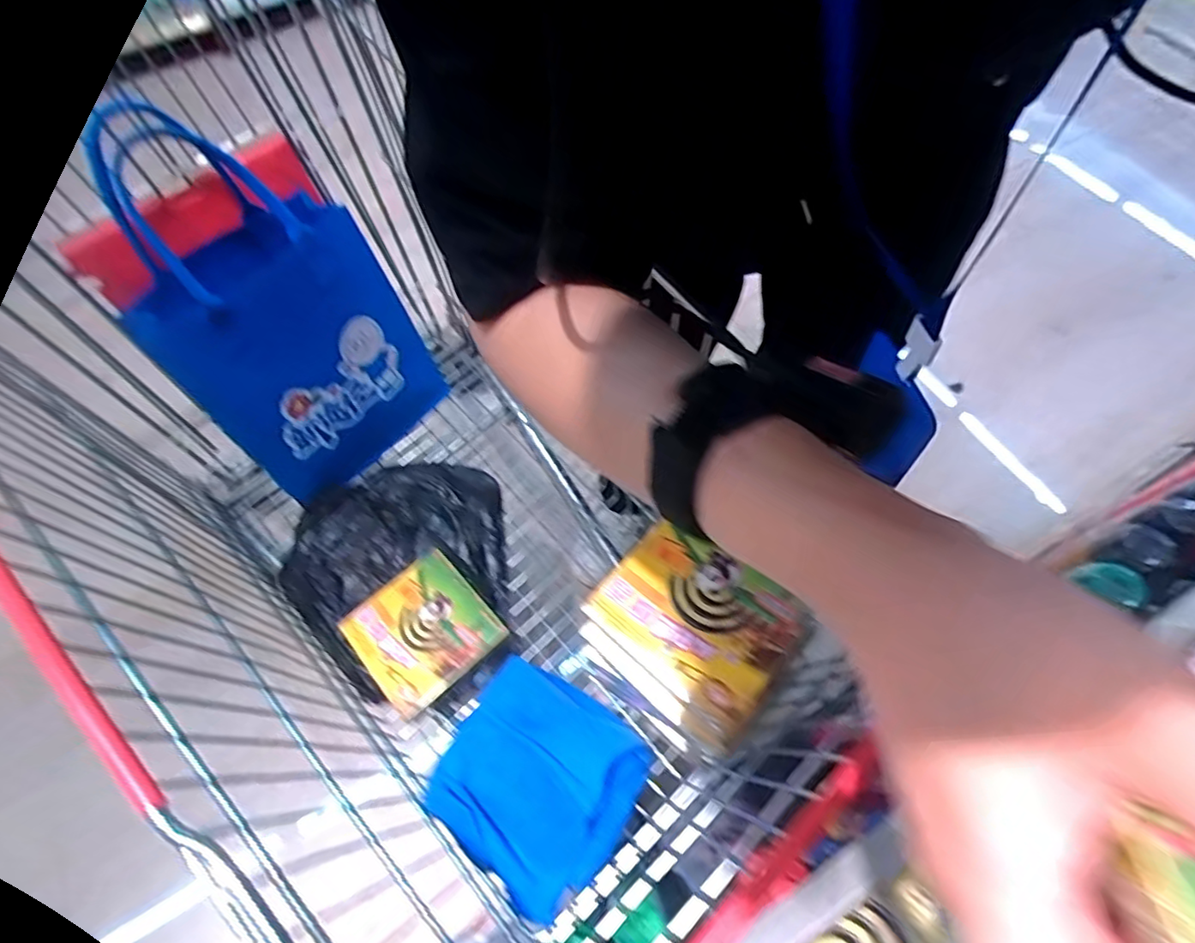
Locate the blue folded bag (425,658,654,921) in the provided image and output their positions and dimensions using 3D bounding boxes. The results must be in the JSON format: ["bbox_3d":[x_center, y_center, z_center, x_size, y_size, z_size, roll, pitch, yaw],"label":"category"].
[{"bbox_3d":[-0.062,0.294,0.580,0.186,0.072,0.168,32,67,17],"label":"blue folded bag"}]

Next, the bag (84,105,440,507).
[{"bbox_3d":[-0.360,-0.151,0.733,0.179,0.297,0.250,33,68,17],"label":"bag"}]

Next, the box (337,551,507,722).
[{"bbox_3d":[-0.199,0.178,0.673,0.137,0.030,0.144,-38,68,-17],"label":"box"}]

